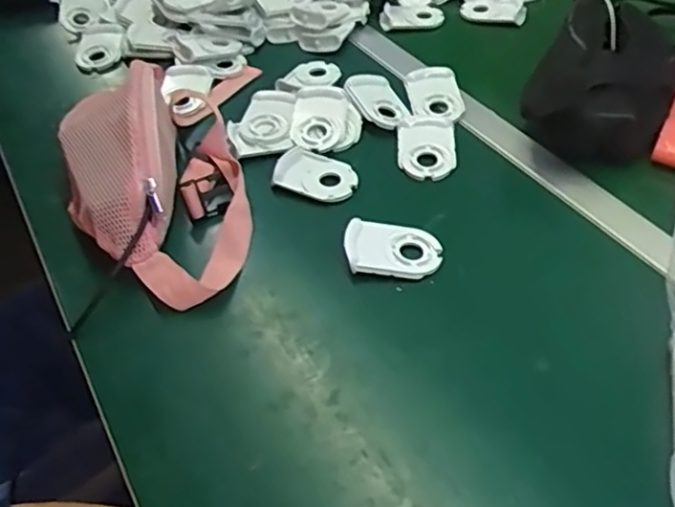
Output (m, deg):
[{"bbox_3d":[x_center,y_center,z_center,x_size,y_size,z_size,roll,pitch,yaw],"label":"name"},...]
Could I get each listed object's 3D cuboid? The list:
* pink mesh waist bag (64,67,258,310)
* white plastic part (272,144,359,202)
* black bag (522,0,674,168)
[{"bbox_3d":[-0.178,-0.113,0.624,0.174,0.098,0.376,-7,47,-3],"label":"pink mesh waist bag"},{"bbox_3d":[-0.021,-0.078,0.639,0.082,0.016,0.061,15,49,17],"label":"white plastic part"},{"bbox_3d":[0.290,-0.185,0.676,0.142,0.097,0.235,21,51,22],"label":"black bag"}]

